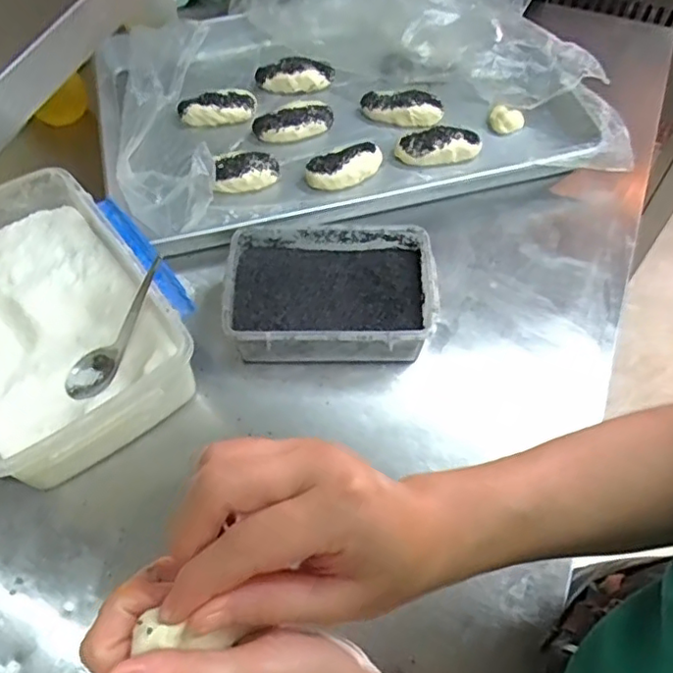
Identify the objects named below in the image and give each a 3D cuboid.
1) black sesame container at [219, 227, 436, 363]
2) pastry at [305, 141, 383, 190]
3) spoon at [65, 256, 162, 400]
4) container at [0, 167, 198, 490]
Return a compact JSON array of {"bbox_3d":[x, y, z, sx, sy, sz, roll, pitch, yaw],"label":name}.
[{"bbox_3d":[-0.006,-0.046,0.656,0.214,0.066,0.162,0,58,2],"label":"black sesame container"},{"bbox_3d":[0.014,-0.212,0.770,0.098,0.026,0.044,-22,59,-11],"label":"pastry"},{"bbox_3d":[-0.213,-0.005,0.603,0.034,0.023,0.158,38,101,23],"label":"spoon"},{"bbox_3d":[-0.288,-0.011,0.626,0.245,0.101,0.318,-35,64,-19],"label":"container"}]

